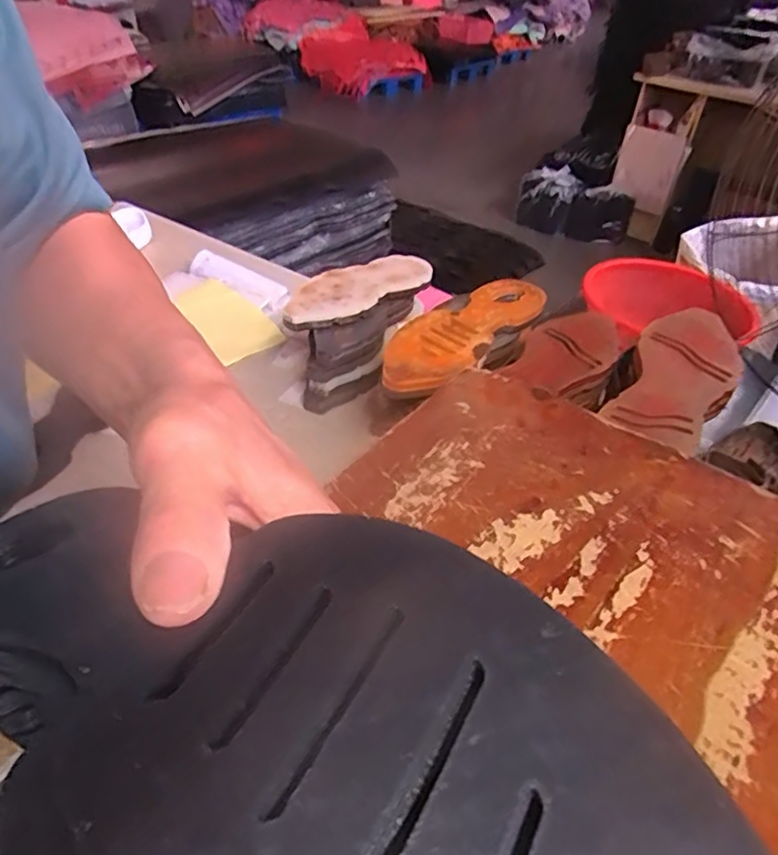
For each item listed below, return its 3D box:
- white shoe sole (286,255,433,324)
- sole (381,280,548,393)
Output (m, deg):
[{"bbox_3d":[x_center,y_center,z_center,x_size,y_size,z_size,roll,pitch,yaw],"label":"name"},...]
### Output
[{"bbox_3d":[-0.048,-0.196,0.830,0.236,0.016,0.102,-30,52,-33],"label":"white shoe sole"},{"bbox_3d":[0.089,-0.116,0.719,0.092,0.023,0.295,28,46,24],"label":"sole"}]

